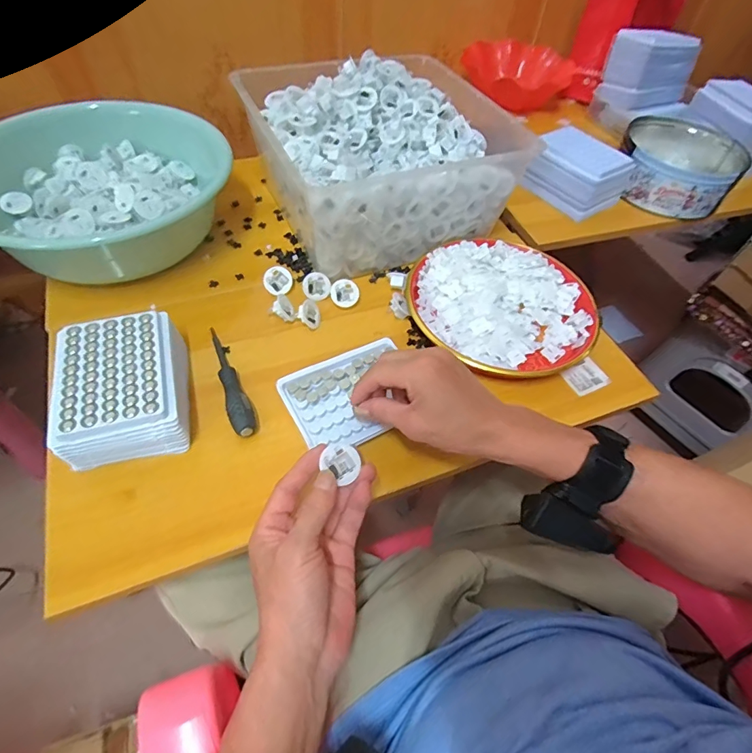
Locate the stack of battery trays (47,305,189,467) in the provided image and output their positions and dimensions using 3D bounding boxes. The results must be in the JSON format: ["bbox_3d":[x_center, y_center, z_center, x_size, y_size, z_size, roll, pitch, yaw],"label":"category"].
[{"bbox_3d":[-0.231,0.014,0.416,0.097,0.067,0.133,-9,55,-12],"label":"stack of battery trays"}]

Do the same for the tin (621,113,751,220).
[{"bbox_3d":[0.493,-0.346,0.737,0.172,0.080,0.183,3,53,-3],"label":"tin"}]

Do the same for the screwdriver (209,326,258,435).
[{"bbox_3d":[-0.148,0.000,0.455,0.022,0.021,0.143,-17,57,-17],"label":"screwdriver"}]

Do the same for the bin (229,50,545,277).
[{"bbox_3d":[0.010,-0.285,0.597,0.296,0.139,0.248,-18,57,-18],"label":"bin"}]

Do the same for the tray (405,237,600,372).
[{"bbox_3d":[0.147,-0.090,0.544,0.213,0.038,0.197,3,53,-3],"label":"tray"}]

